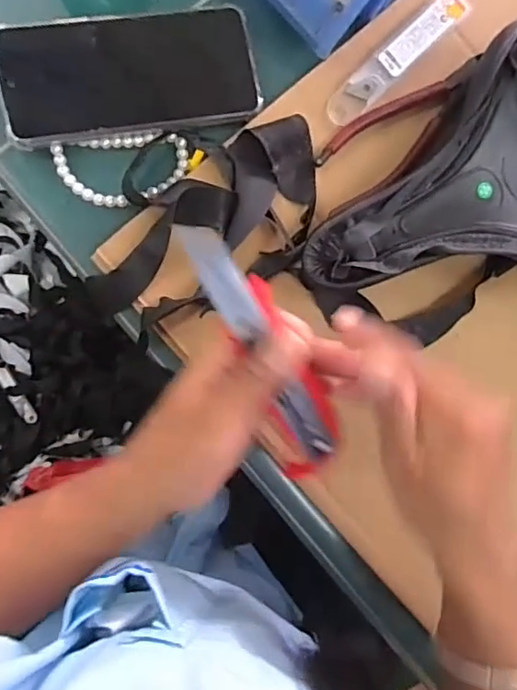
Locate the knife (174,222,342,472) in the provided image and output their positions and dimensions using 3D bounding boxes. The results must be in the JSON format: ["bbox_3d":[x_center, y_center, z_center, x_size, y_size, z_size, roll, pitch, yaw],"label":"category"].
[{"bbox_3d":[0.009,0.010,0.293,0.036,0.021,0.169,-32,123,-7],"label":"knife"}]

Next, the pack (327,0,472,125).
[{"bbox_3d":[0.095,-0.198,0.377,0.026,0.013,0.120,45,83,-4],"label":"pack"}]

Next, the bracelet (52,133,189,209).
[{"bbox_3d":[-0.089,-0.116,0.365,0.086,0.004,0.045,-11,90,-8],"label":"bracelet"}]

